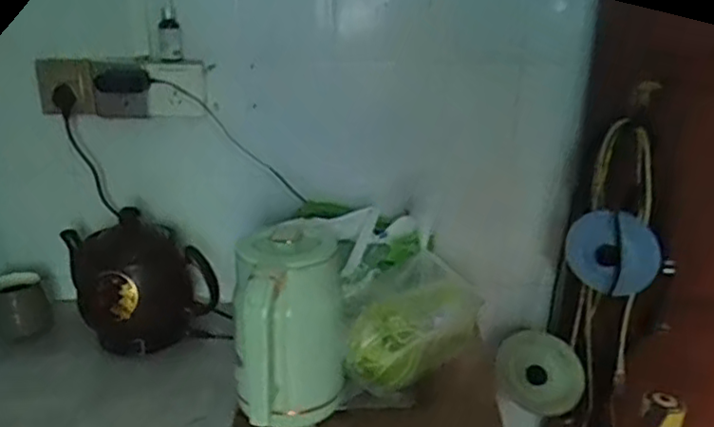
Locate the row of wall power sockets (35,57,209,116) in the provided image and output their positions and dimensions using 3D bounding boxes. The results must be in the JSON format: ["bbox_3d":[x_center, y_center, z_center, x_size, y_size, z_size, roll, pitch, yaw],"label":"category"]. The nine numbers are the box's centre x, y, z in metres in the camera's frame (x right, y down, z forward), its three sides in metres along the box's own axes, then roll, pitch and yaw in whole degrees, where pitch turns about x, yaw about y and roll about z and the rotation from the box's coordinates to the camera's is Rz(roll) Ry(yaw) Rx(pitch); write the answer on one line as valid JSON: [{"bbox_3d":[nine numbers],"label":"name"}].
[{"bbox_3d":[-0.376,-0.206,1.062,0.261,0.089,0.043,1,21,3],"label":"row of wall power sockets"}]

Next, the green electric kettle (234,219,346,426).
[{"bbox_3d":[-0.087,0.154,0.861,0.139,0.236,0.162,-2,21,-5],"label":"green electric kettle"}]

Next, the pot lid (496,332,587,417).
[{"bbox_3d":[0.315,0.277,1.131,0.147,0.161,0.032,5,21,14],"label":"pot lid"}]

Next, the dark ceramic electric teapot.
[{"bbox_3d":[-0.350,0.108,1.069,0.196,0.198,0.172,-13,24,-29],"label":"dark ceramic electric teapot"}]

